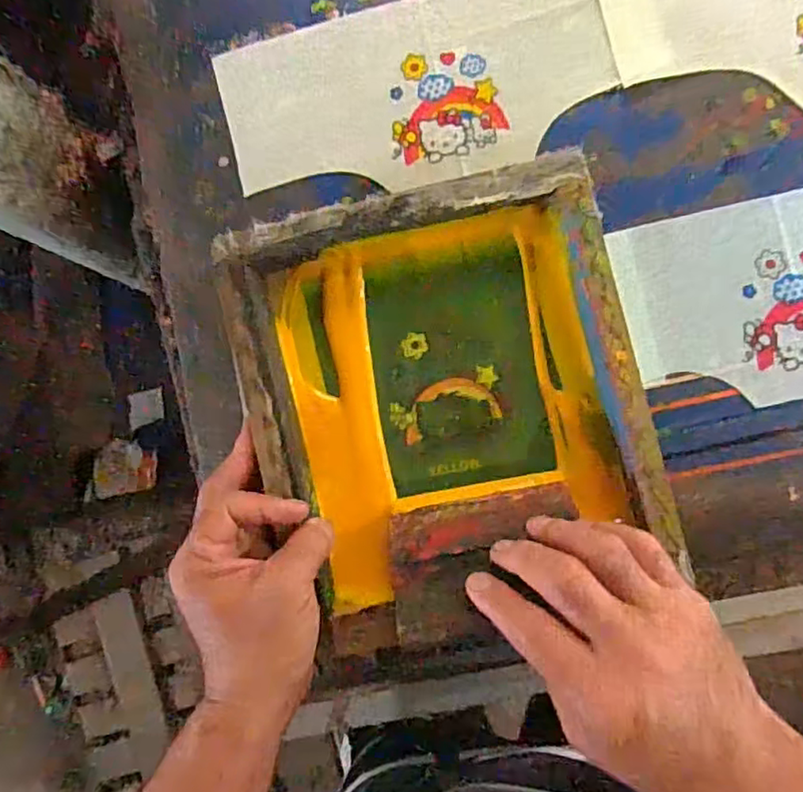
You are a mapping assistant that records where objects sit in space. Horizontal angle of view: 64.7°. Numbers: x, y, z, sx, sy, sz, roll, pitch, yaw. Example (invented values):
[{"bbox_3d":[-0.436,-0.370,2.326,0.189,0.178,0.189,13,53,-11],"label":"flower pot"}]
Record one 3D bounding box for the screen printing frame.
[{"bbox_3d":[0.031,0.010,0.410,0.242,0.055,0.287,-14,86,5],"label":"screen printing frame"}]

